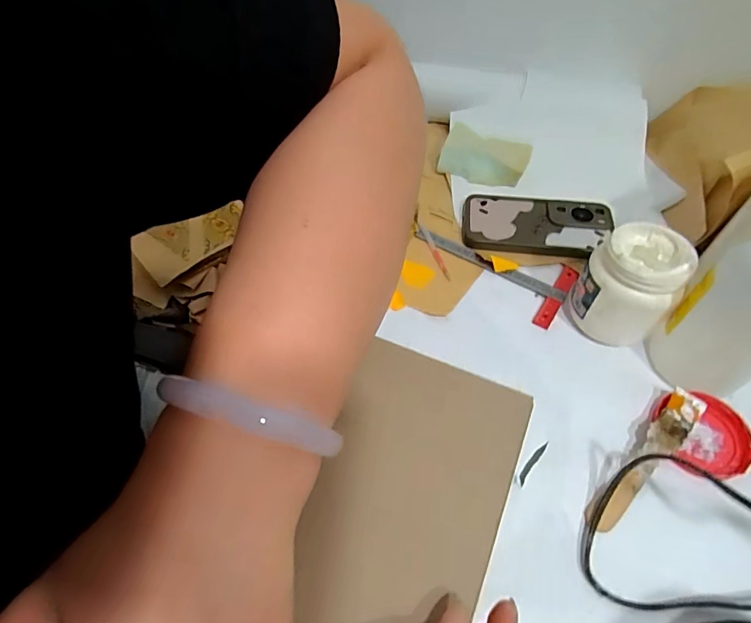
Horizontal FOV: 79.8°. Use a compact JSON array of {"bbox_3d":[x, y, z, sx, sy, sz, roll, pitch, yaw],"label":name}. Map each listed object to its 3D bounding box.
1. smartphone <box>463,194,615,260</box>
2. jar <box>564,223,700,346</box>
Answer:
[{"bbox_3d":[0.180,-0.094,0.501,0.159,0.016,0.078,7,54,6],"label":"smartphone"},{"bbox_3d":[0.220,-0.024,0.398,0.077,0.093,0.069,27,58,19],"label":"jar"}]

